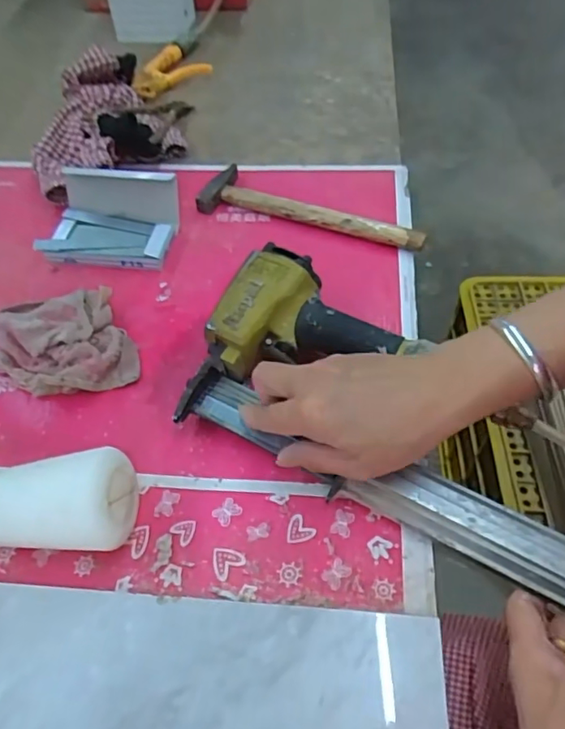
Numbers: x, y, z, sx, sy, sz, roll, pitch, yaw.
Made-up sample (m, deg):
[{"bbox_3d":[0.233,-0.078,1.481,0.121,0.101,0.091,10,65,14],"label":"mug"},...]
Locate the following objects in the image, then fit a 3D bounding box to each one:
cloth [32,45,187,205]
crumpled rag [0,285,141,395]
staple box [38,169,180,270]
[{"bbox_3d":[-0.219,-0.287,0.673,0.181,0.065,0.215,-23,53,-15],"label":"cloth"},{"bbox_3d":[-0.194,-0.023,0.490,0.111,0.032,0.124,-19,52,-12],"label":"crumpled rag"},{"bbox_3d":[-0.180,-0.151,0.574,0.132,0.058,0.087,5,51,7],"label":"staple box"}]

